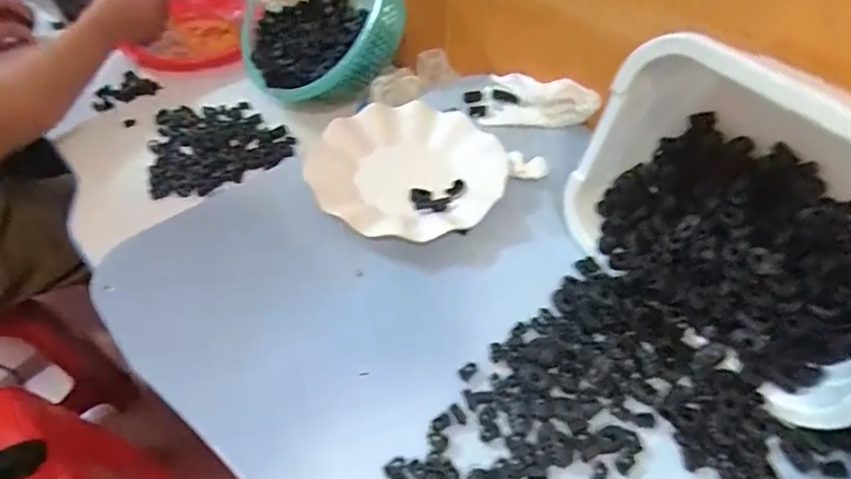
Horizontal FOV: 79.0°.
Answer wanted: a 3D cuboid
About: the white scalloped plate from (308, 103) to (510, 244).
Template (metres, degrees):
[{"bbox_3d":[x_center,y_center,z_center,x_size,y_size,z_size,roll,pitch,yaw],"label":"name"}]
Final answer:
[{"bbox_3d":[-0.017,-0.068,0.491,0.175,0.033,0.166,0,49,0],"label":"white scalloped plate"}]

